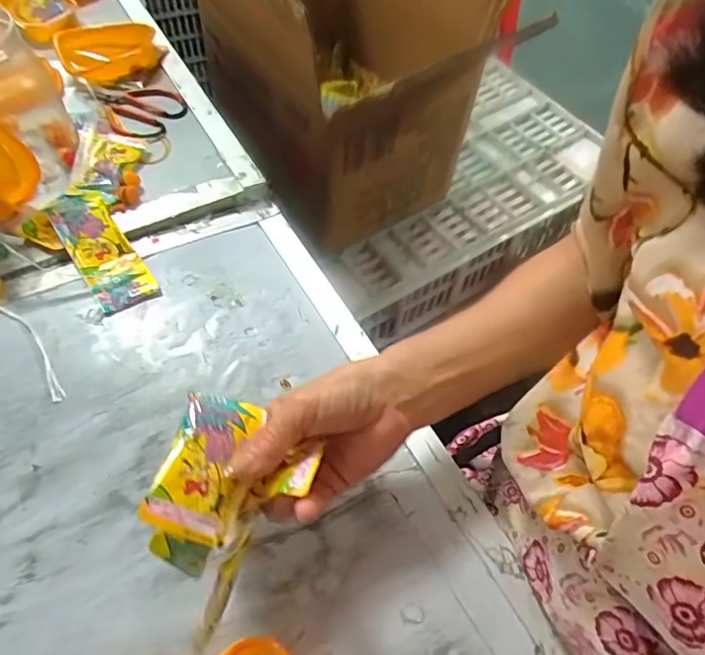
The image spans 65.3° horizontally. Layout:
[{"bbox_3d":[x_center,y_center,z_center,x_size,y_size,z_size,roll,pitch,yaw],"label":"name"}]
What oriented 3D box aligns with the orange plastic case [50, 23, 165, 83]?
[{"bbox_3d":[-0.268,-0.311,0.614,0.105,0.035,0.053,-26,63,-18],"label":"orange plastic case"}]

